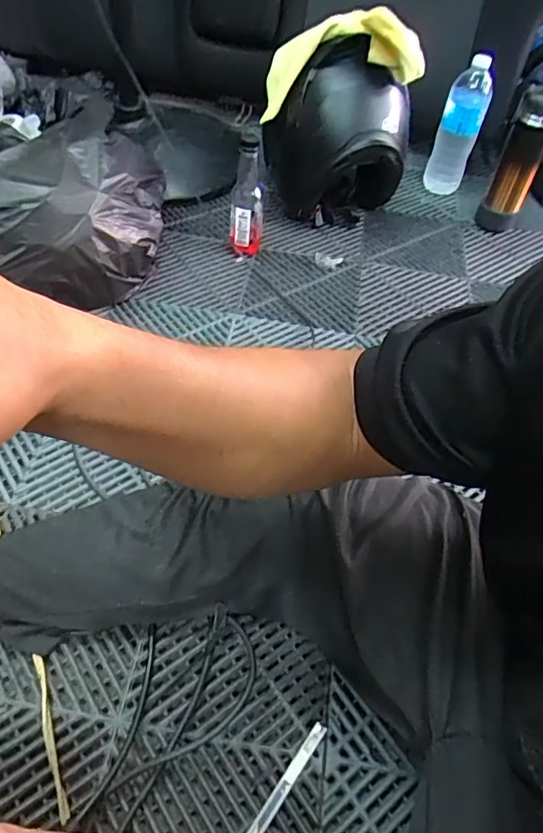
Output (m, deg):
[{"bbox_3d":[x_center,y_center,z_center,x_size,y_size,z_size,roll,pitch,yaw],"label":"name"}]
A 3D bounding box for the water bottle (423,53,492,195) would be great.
[{"bbox_3d":[0.375,-0.576,1.099,0.079,0.238,0.063,15,52,7],"label":"water bottle"}]

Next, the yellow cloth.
[{"bbox_3d":[0.106,-0.578,0.889,0.261,0.114,0.054,-5,50,18],"label":"yellow cloth"}]

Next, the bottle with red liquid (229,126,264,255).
[{"bbox_3d":[-0.041,-0.366,0.905,0.054,0.213,0.057,6,50,-1],"label":"bottle with red liquid"}]

